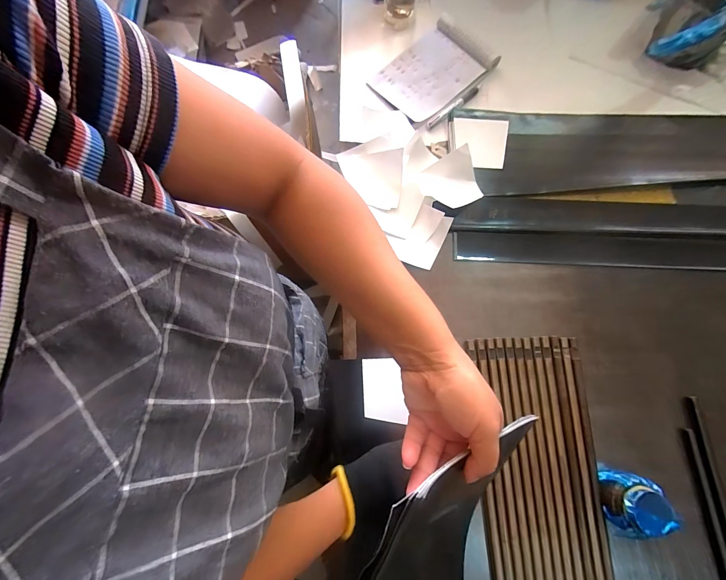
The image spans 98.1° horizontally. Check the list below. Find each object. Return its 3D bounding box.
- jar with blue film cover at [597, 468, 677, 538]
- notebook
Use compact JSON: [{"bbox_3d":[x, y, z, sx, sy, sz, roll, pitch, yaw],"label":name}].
[{"bbox_3d":[0.347,0.274,0.400,0.066,0.047,0.073,2,76,2],"label":"jar with blue film cover"},{"bbox_3d":[0.129,-0.425,0.614,0.212,0.016,0.158,-41,78,-9],"label":"notebook"}]

